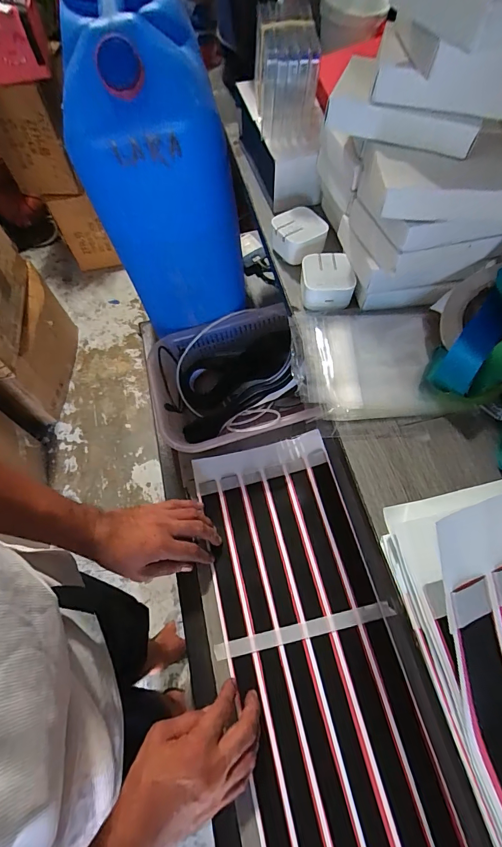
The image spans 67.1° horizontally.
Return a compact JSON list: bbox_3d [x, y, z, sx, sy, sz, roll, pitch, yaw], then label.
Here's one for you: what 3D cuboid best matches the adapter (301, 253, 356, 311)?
[{"bbox_3d":[0.068,-0.128,0.342,0.045,0.023,0.046,4,65,4],"label":"adapter"}]

